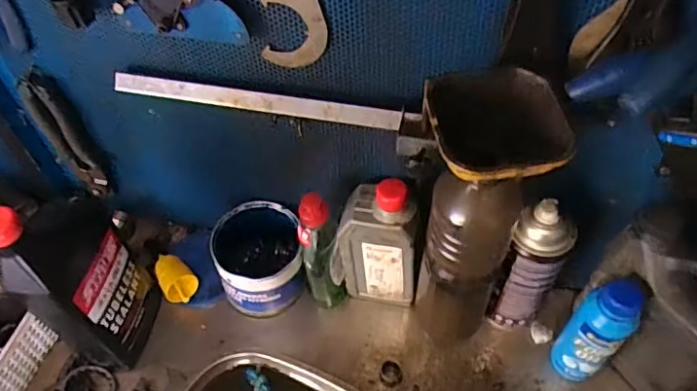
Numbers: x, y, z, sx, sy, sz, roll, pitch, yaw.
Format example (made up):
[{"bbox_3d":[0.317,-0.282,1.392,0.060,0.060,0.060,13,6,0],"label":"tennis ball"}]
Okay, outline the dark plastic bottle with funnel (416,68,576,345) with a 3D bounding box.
[{"bbox_3d":[0.116,0.042,0.491,0.102,0.341,0.093,13,52,15],"label":"dark plastic bottle with funnel"}]

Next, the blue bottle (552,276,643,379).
[{"bbox_3d":[0.239,0.133,0.528,0.050,0.161,0.047,-2,49,3],"label":"blue bottle"}]

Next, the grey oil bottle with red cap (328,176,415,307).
[{"bbox_3d":[0.030,0.055,0.587,0.086,0.189,0.049,7,51,11],"label":"grey oil bottle with red cap"}]

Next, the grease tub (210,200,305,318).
[{"bbox_3d":[-0.105,0.080,0.639,0.091,0.107,0.100,-2,49,3],"label":"grease tub"}]

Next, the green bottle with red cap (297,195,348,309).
[{"bbox_3d":[-0.030,0.066,0.598,0.038,0.168,0.034,-11,50,-5],"label":"green bottle with red cap"}]

